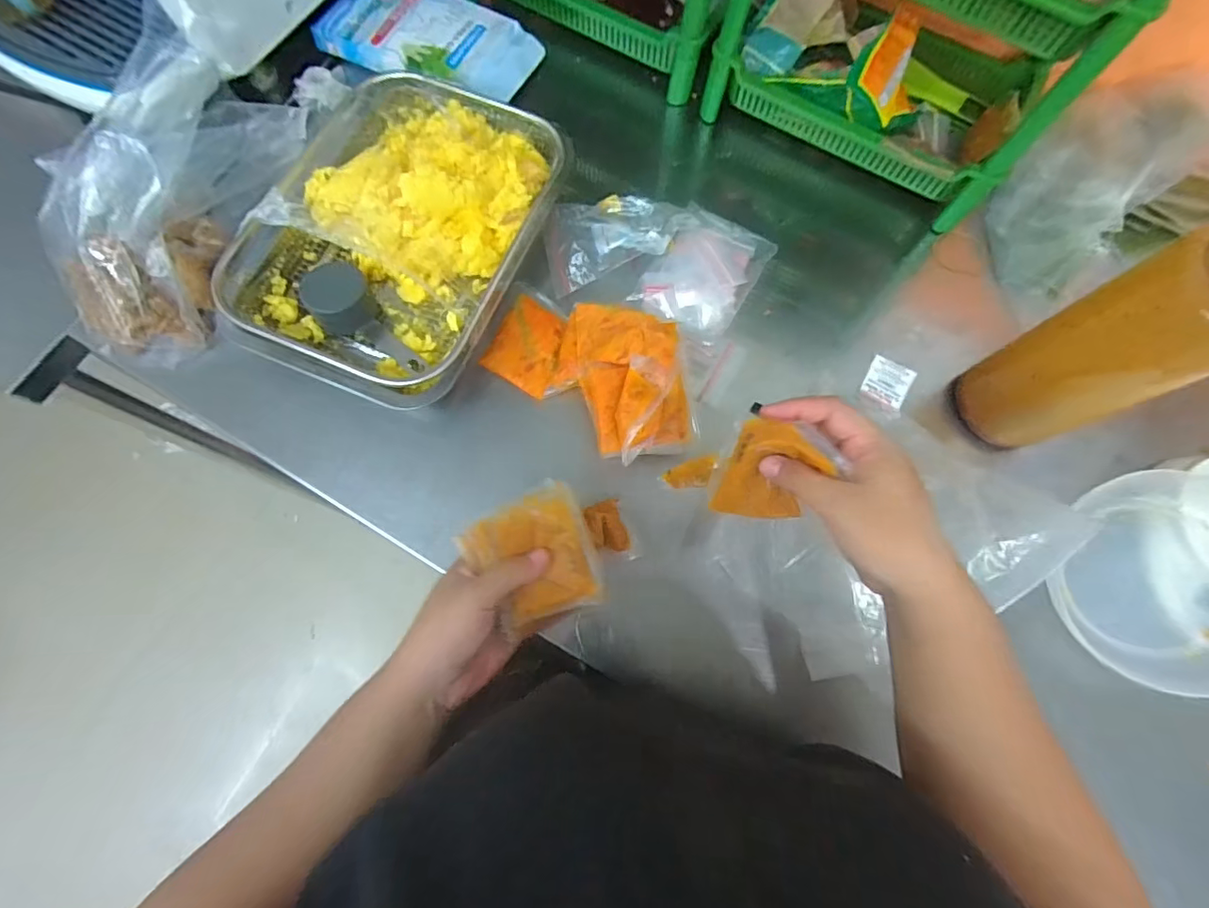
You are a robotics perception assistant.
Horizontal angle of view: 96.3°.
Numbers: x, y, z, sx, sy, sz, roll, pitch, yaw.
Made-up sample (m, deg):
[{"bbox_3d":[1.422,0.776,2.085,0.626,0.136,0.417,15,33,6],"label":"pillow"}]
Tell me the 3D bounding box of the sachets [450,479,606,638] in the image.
[{"bbox_3d":[-0.048,0.067,0.355,0.078,0.023,0.082,-19,78,-5],"label":"sachets"}]

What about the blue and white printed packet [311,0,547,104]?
[{"bbox_3d":[-0.187,-0.445,0.578,0.216,0.029,0.118,24,74,5],"label":"blue and white printed packet"}]

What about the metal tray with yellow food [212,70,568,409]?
[{"bbox_3d":[-0.178,-0.196,0.481,0.217,0.056,0.300,21,73,5],"label":"metal tray with yellow food"}]

